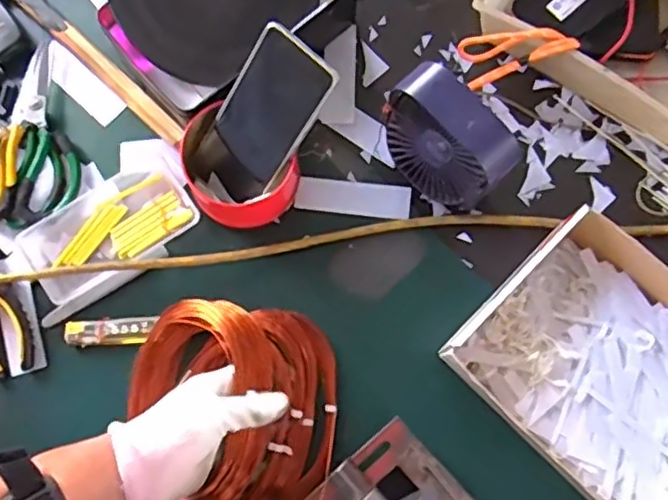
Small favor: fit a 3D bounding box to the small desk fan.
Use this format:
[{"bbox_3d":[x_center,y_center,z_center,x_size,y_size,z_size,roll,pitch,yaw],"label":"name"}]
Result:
[{"bbox_3d":[0.098,-0.093,0.570,0.057,0.119,0.116,-41,78,-9],"label":"small desk fan"}]

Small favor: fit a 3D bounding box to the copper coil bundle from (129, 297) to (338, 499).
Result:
[{"bbox_3d":[-0.088,0.136,0.551,0.175,0.045,0.181,0,75,1],"label":"copper coil bundle"}]

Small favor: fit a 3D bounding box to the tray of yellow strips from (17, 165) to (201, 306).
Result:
[{"bbox_3d":[-0.211,-0.019,0.603,0.153,0.018,0.081,-33,77,-7],"label":"tray of yellow strips"}]

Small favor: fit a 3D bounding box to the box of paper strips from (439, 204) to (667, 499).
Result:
[{"bbox_3d":[0.239,0.107,0.535,0.185,0.071,0.251,-43,78,-10],"label":"box of paper strips"}]

